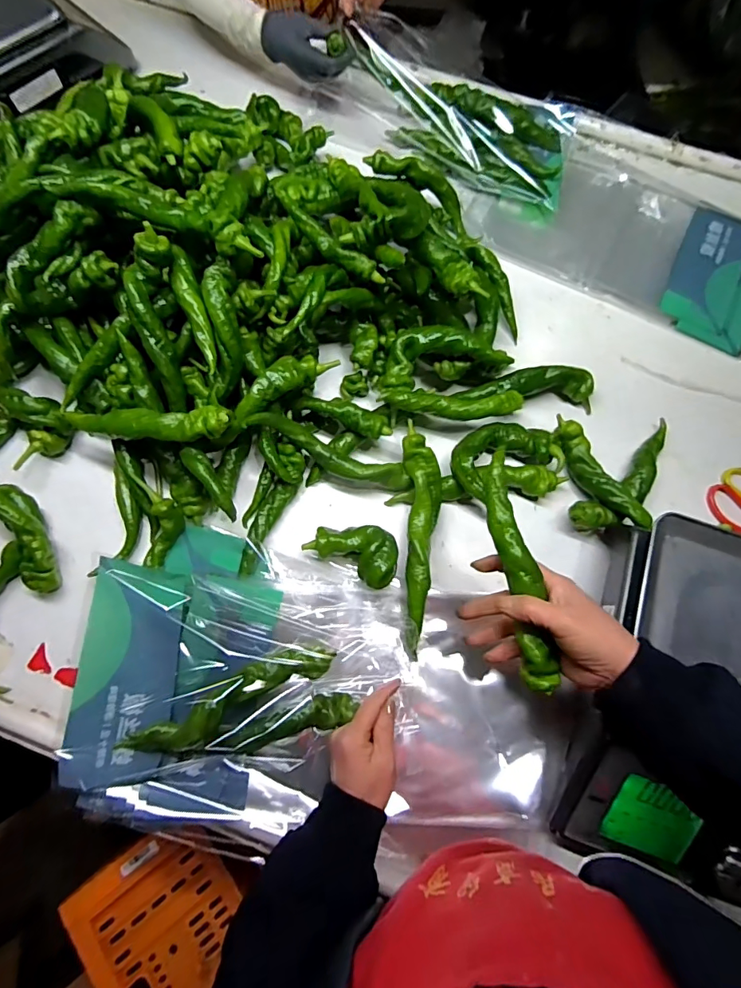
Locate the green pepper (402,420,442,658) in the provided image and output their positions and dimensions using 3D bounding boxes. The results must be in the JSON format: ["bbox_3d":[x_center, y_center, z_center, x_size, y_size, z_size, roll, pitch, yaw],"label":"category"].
[{"bbox_3d":[0.065,0.047,0.537,0.046,0.025,0.267,0,73,-2],"label":"green pepper"}]

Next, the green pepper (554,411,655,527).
[{"bbox_3d":[0.291,-0.028,0.581,0.042,0.055,0.166,-35,78,-11],"label":"green pepper"}]

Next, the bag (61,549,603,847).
[{"bbox_3d":[-0.044,0.229,0.497,0.531,0.106,0.292,12,74,-5],"label":"bag"}]

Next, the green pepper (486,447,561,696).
[{"bbox_3d":[0.136,0.067,0.410,0.030,0.024,0.221,-10,81,-5],"label":"green pepper"}]

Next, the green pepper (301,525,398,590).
[{"bbox_3d":[-0.016,0.066,0.551,0.109,0.049,0.065,30,74,7],"label":"green pepper"}]

